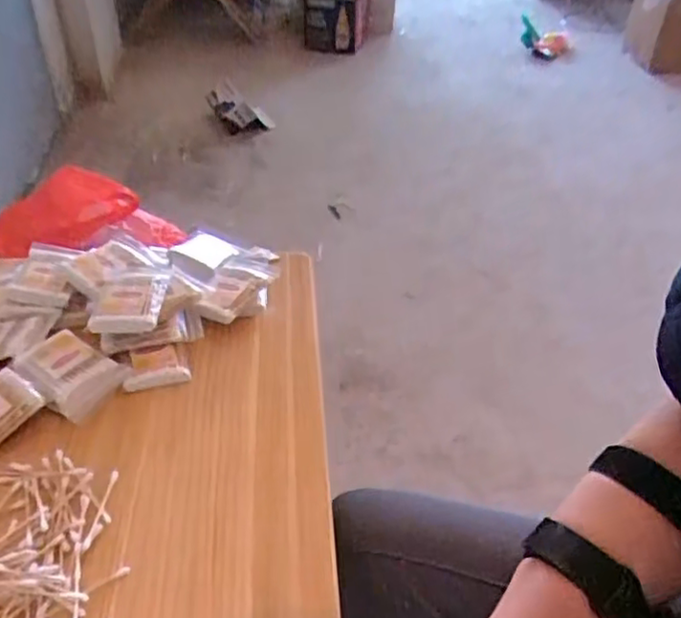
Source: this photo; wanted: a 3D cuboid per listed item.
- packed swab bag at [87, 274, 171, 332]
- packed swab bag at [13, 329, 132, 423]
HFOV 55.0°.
[{"bbox_3d":[-0.209,-0.007,0.652,0.062,0.019,0.082,-2,39,-4],"label":"packed swab bag"},{"bbox_3d":[-0.250,0.059,0.611,0.083,0.031,0.065,24,44,25],"label":"packed swab bag"}]

